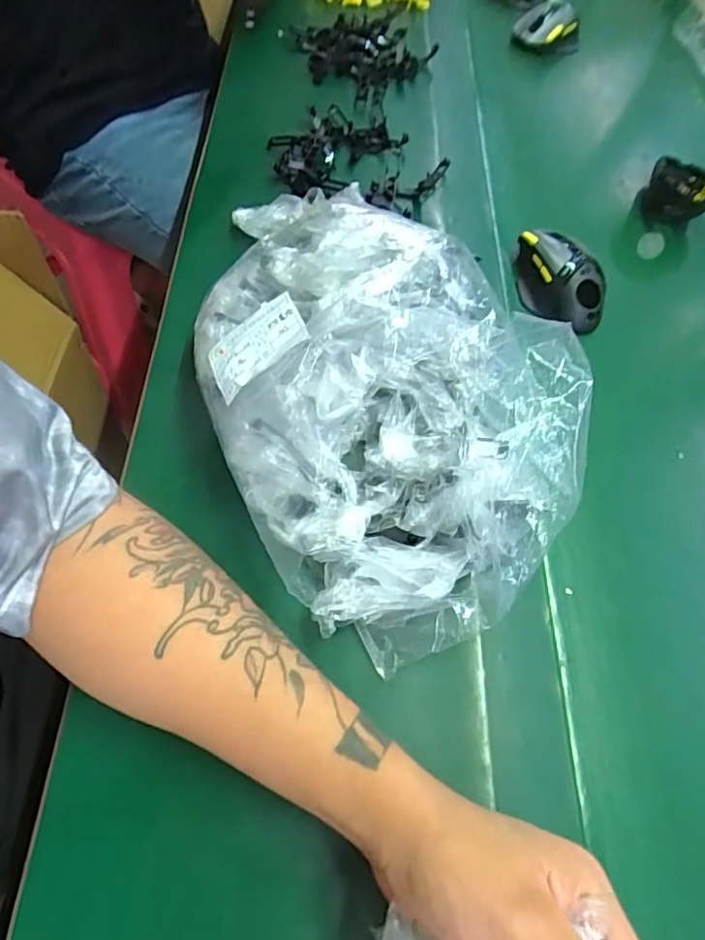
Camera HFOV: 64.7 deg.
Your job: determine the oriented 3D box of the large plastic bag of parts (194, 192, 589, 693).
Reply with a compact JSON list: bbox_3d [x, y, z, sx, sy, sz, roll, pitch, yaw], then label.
[{"bbox_3d":[0.011,-0.047,0.381,0.213,0.115,0.312,-34,68,-21],"label":"large plastic bag of parts"}]

